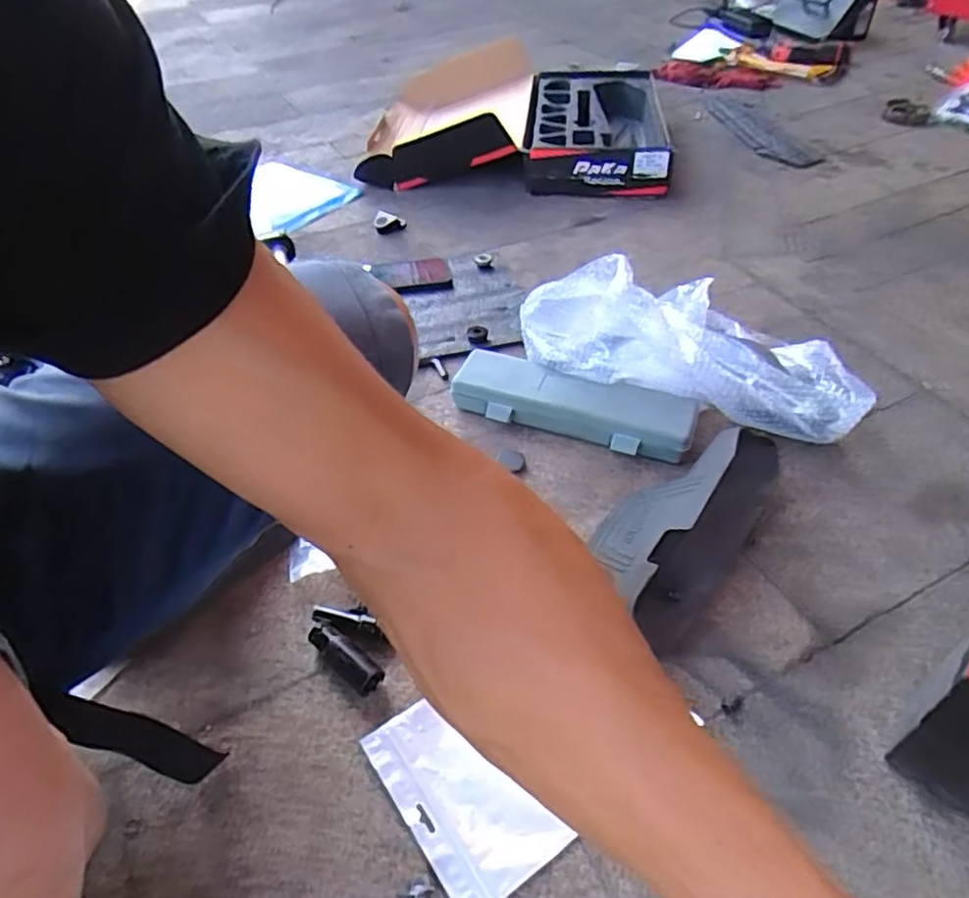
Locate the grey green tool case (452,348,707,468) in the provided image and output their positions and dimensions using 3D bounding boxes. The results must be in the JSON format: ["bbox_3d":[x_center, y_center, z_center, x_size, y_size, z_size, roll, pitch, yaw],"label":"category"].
[{"bbox_3d":[0.103,-0.056,0.832,0.303,0.041,0.093,19,49,18],"label":"grey green tool case"}]

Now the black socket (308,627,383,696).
[{"bbox_3d":[-0.126,0.186,0.607,0.081,0.028,0.027,31,54,27],"label":"black socket"}]

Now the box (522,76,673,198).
[{"bbox_3d":[0.242,-0.675,1.440,0.298,0.113,0.446,3,46,4],"label":"box"}]

